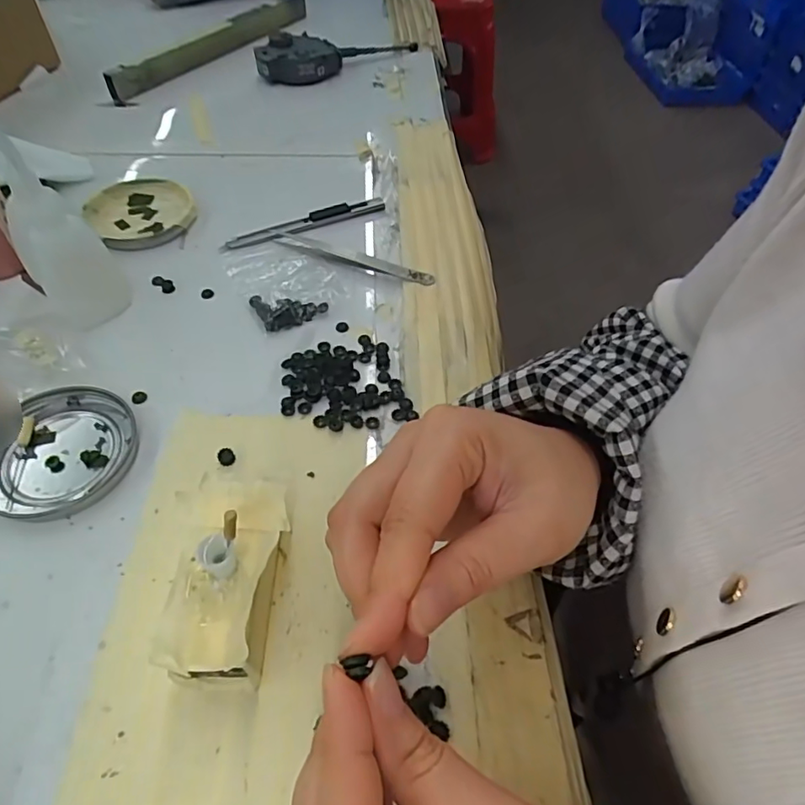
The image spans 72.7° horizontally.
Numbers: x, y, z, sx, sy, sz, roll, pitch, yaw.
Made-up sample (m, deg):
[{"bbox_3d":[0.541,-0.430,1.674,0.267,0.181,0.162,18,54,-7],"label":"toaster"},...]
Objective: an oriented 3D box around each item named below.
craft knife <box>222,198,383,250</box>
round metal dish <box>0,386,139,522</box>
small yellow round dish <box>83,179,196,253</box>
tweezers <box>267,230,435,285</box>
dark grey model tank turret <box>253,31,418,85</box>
[{"bbox_3d":[-0.073,-0.139,0.422,0.130,0.010,0.013,-22,57,-19],"label":"craft knife"},{"bbox_3d":[-0.182,0.026,0.291,0.072,0.009,0.078,2,52,-2],"label":"round metal dish"},{"bbox_3d":[-0.200,-0.147,0.420,0.073,0.010,0.082,-30,60,-24],"label":"small yellow round dish"},{"bbox_3d":[-0.040,-0.105,0.393,0.129,0.009,0.014,22,54,13],"label":"tweezers"},{"bbox_3d":[-0.065,-0.386,0.598,0.186,0.032,0.050,-20,56,-17],"label":"dark grey model tank turret"}]

